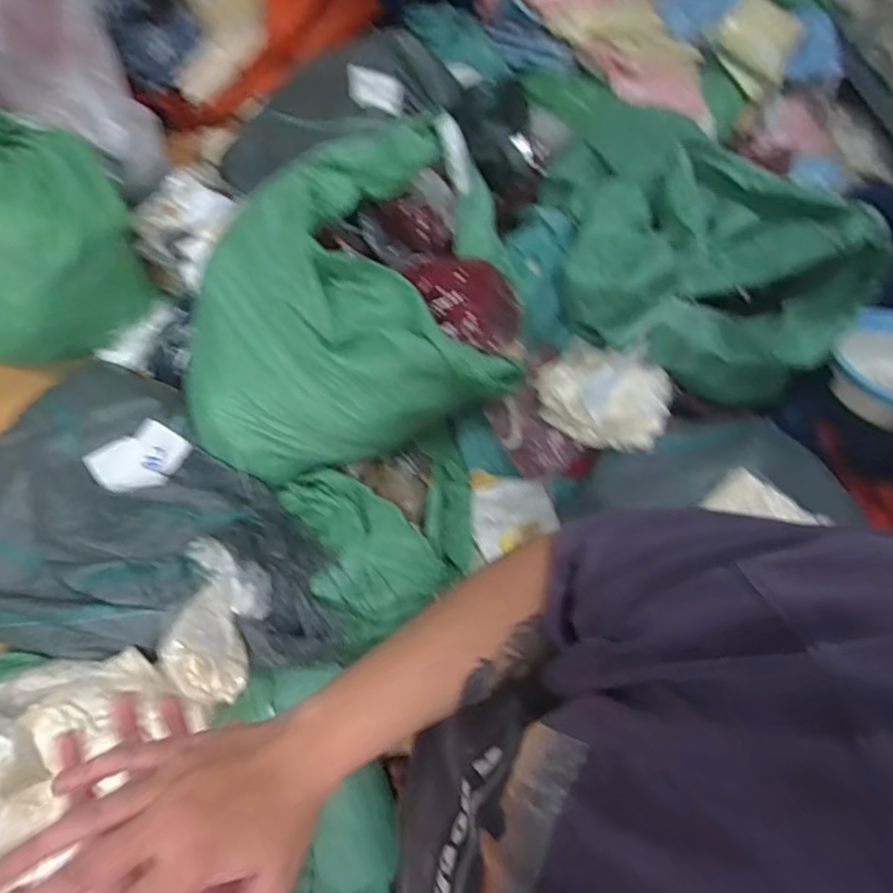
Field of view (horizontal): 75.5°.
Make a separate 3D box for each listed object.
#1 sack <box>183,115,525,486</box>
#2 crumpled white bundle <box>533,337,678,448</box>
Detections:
[{"bbox_3d":[-0.218,-0.333,1.201,0.738,0.342,0.647,-13,75,-5],"label":"sack"},{"bbox_3d":[0.363,-0.127,1.331,0.294,0.108,0.215,23,75,5],"label":"crumpled white bundle"}]

